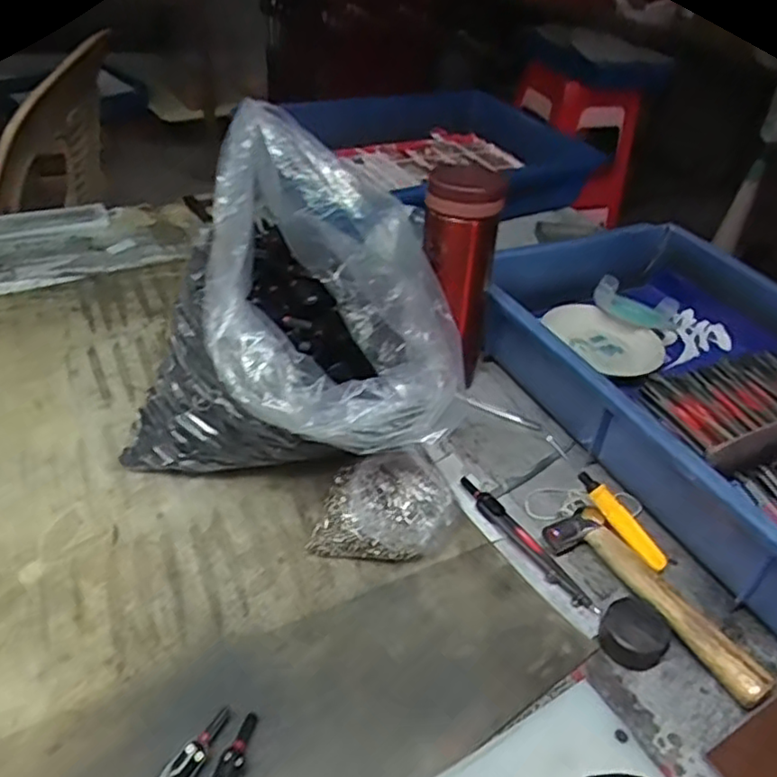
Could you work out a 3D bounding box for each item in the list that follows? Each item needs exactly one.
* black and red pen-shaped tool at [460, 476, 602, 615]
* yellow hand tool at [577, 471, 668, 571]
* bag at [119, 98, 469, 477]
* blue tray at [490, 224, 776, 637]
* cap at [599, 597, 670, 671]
[{"bbox_3d":[0.096,0.107,0.475,0.017,0.007,0.133,-21,48,-30],"label":"black and red pen-shaped tool"},{"bbox_3d":[0.167,0.093,0.477,0.012,0.017,0.082,-26,68,-34],"label":"yellow hand tool"},{"bbox_3d":[-0.070,-0.026,0.435,0.192,0.239,0.151,34,46,28],"label":"bag"},{"bbox_3d":[0.287,-0.012,0.593,0.307,0.088,0.464,-14,44,-24],"label":"blue tray"},{"bbox_3d":[0.154,0.153,0.416,0.038,0.020,0.037,5,40,-4],"label":"cap"}]

